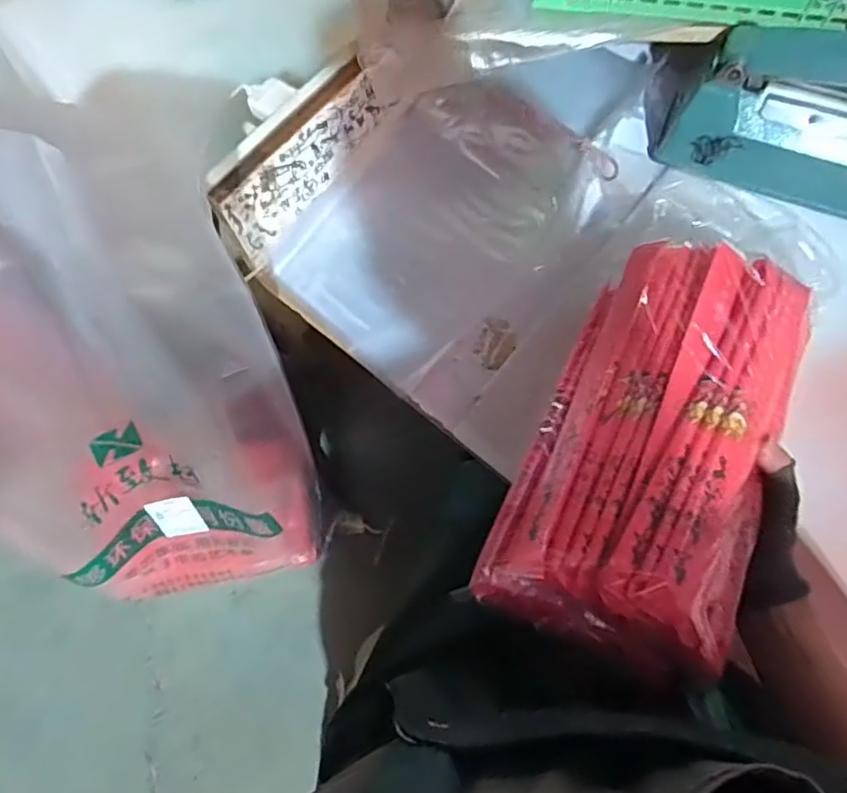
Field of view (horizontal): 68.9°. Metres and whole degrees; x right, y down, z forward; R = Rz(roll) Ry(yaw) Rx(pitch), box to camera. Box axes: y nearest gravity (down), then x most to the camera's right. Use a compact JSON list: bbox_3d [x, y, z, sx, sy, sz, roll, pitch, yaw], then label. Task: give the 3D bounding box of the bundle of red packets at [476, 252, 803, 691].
[{"bbox_3d":[0.162,0.027,0.418,0.152,0.086,0.287,22,77,7],"label":"bundle of red packets"}]

